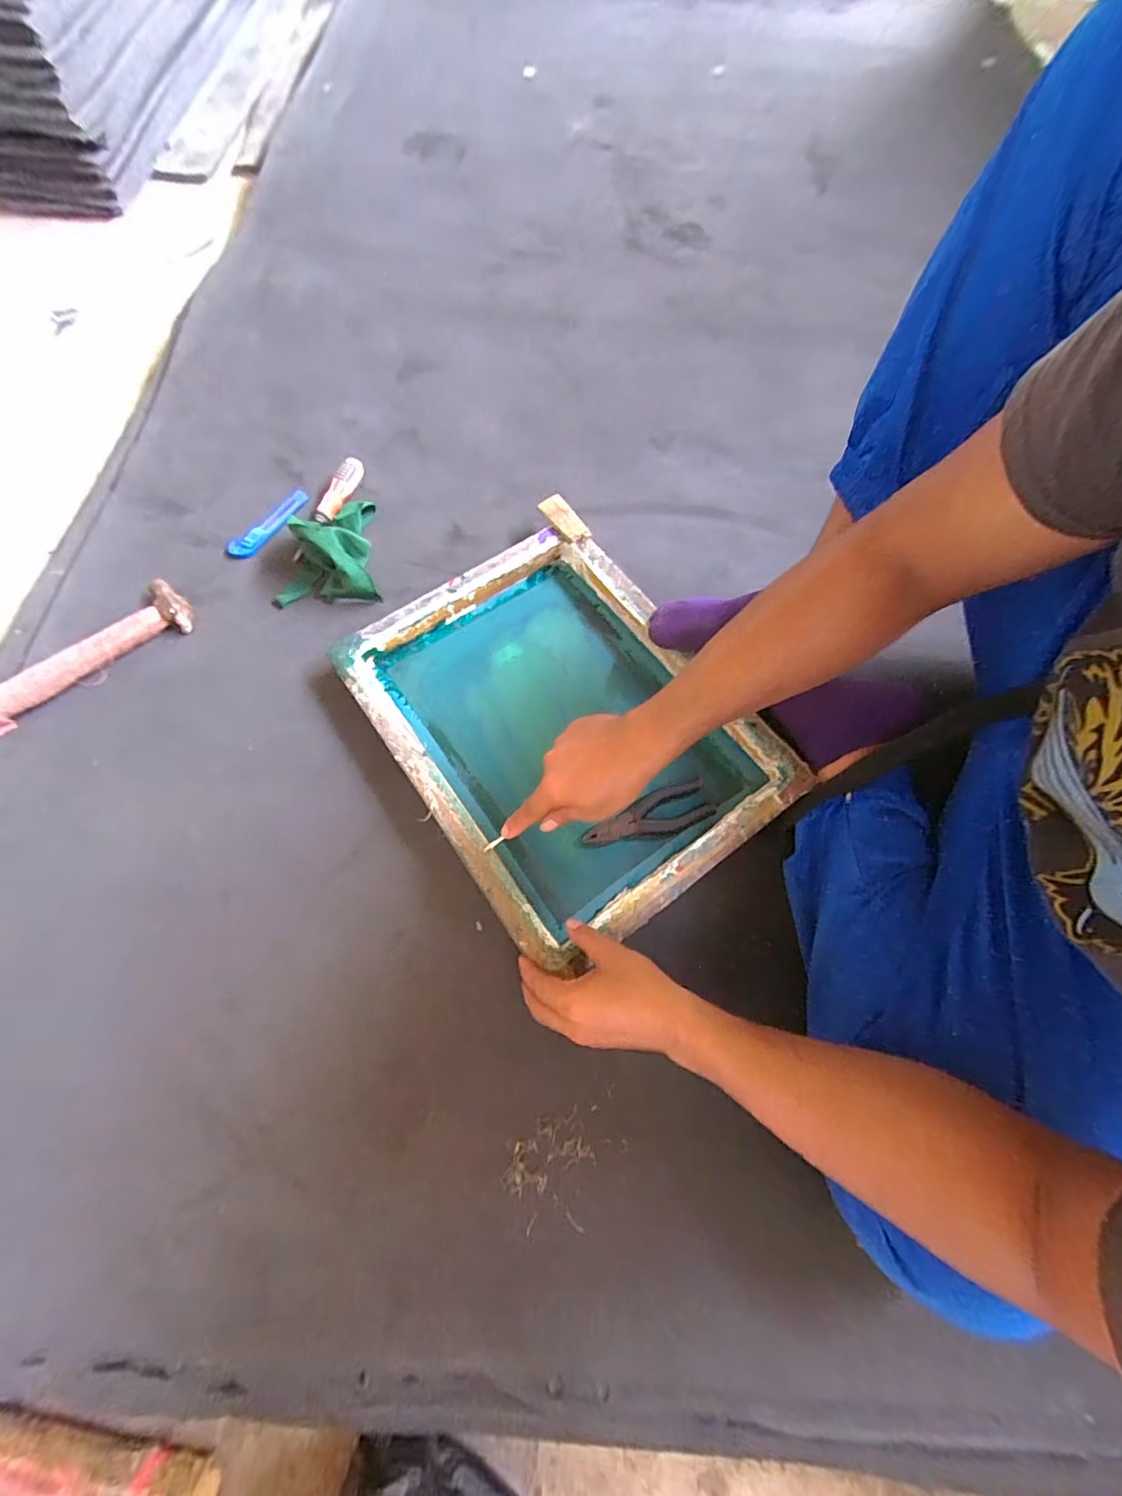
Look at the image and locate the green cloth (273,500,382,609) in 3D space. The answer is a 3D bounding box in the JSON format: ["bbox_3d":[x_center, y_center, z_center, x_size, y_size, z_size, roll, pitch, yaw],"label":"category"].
[{"bbox_3d":[-0.318,-0.281,0.687,0.133,0.064,0.164,-4,69,-3],"label":"green cloth"}]

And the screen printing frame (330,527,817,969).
[{"bbox_3d":[-0.006,-0.030,0.597,0.346,0.053,0.453,-35,73,-13],"label":"screen printing frame"}]

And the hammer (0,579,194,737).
[{"bbox_3d":[-0.586,-0.112,0.628,0.262,0.045,0.072,-42,75,-15],"label":"hammer"}]

